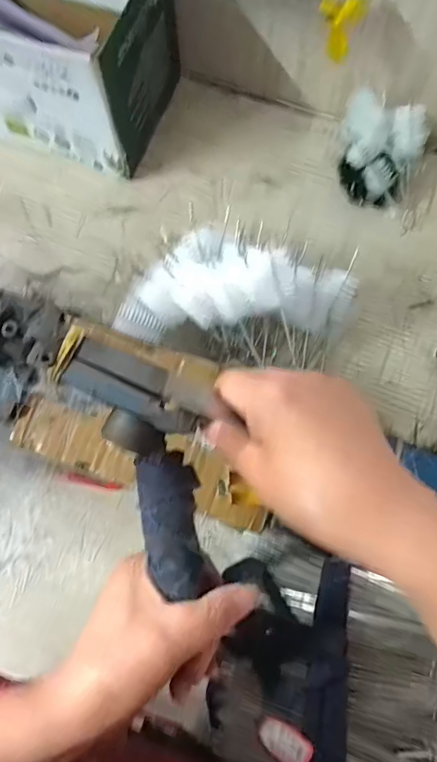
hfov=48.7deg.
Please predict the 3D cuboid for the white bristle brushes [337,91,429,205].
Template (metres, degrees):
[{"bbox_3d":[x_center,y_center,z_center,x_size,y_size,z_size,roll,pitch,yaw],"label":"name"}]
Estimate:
[{"bbox_3d":[0.151,-0.216,0.458,0.077,0.076,0.071,18,77,5],"label":"white bristle brushes"}]

